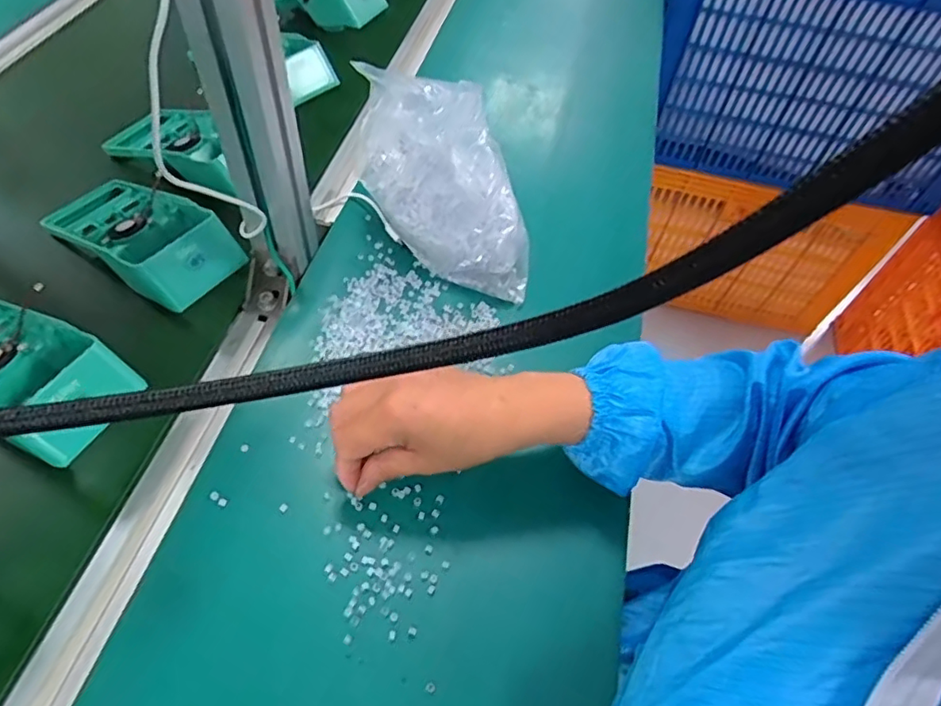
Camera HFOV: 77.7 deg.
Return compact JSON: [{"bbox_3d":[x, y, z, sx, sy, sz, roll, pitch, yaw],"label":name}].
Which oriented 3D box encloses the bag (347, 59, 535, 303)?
[{"bbox_3d":[-0.024,-0.147,0.505,0.090,0.127,0.195,-32,63,-24],"label":"bag"}]

